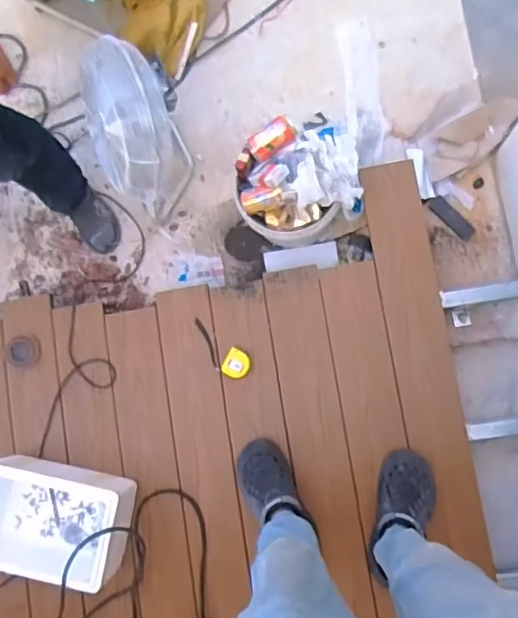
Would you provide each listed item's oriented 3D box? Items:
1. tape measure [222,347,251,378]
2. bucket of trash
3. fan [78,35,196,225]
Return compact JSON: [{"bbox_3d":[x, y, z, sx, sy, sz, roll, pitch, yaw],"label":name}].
[{"bbox_3d":[-0.053,0.136,1.387,0.061,0.033,0.067,25,87,9],"label":"tape measure"},{"bbox_3d":[0.096,-0.303,1.416,0.310,0.273,0.258,-27,81,3],"label":"bucket of trash"},{"bbox_3d":[-0.312,-0.448,1.405,0.247,0.386,0.339,-42,81,1],"label":"fan"}]

